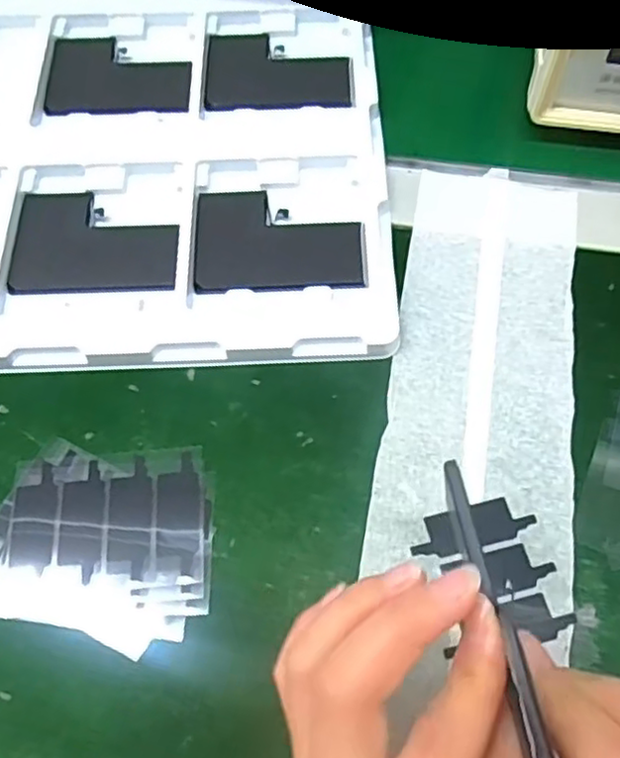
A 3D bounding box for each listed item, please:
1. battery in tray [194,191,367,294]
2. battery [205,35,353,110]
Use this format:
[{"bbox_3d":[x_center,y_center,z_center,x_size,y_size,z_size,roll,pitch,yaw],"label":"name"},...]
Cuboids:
[{"bbox_3d":[-0.016,-0.075,0.367,0.089,0.007,0.065,-2,65,1],"label":"battery in tray"},{"bbox_3d":[-0.019,-0.194,0.424,0.089,0.006,0.066,0,65,2],"label":"battery"}]

